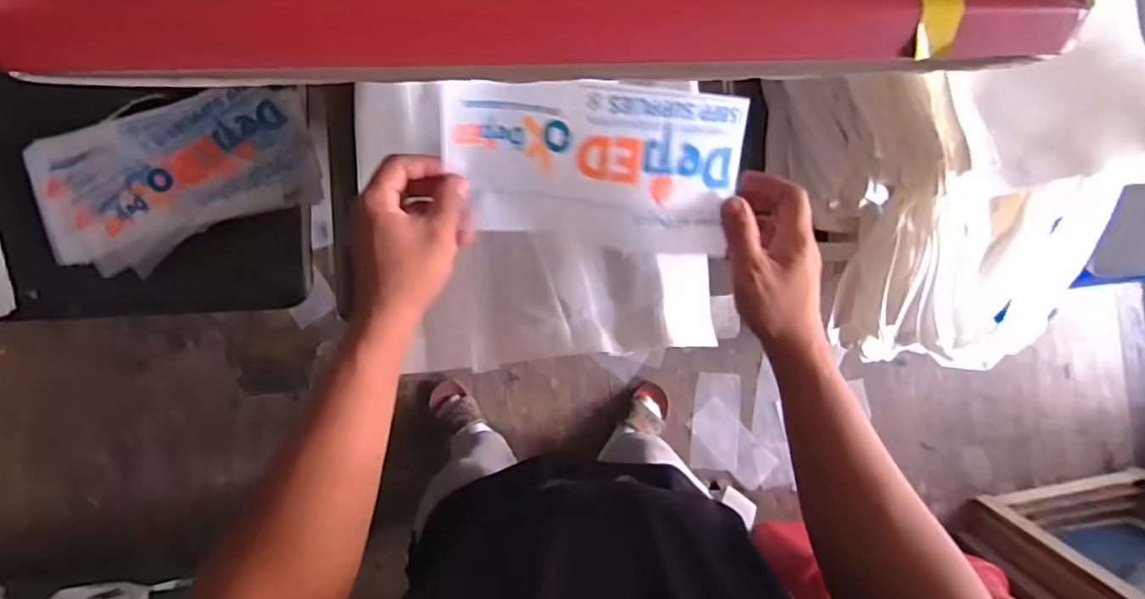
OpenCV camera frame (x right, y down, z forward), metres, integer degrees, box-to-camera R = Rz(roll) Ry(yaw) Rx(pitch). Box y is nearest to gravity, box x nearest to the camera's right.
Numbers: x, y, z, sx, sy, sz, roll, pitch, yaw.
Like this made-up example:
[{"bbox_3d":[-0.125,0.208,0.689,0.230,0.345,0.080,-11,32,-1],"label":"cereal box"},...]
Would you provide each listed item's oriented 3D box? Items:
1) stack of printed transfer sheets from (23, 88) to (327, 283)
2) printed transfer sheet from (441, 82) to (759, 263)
[{"bbox_3d":[-0.429,-0.133,0.639,0.286,0.039,0.160,-19,87,-7],"label":"stack of printed transfer sheets"},{"bbox_3d":[0.015,-0.101,0.457,0.222,0.031,0.119,6,116,2],"label":"printed transfer sheet"}]

